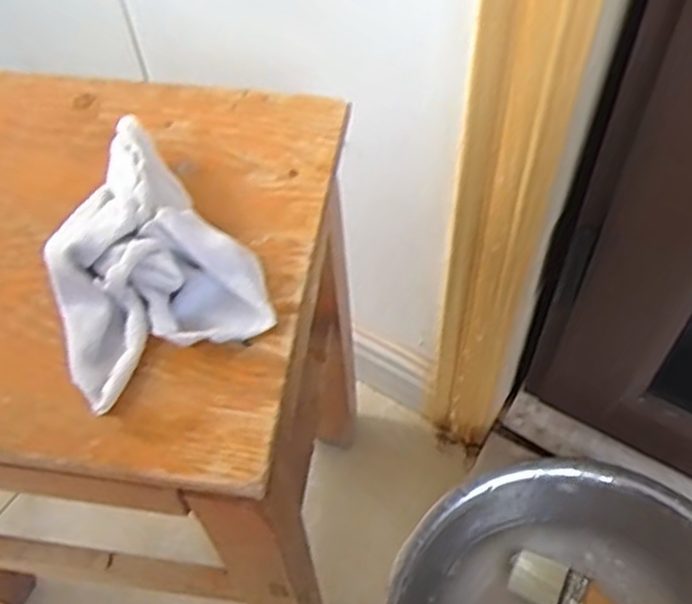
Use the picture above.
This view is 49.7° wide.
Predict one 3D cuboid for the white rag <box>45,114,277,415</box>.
[{"bbox_3d":[-0.102,-0.026,0.358,0.095,0.039,0.126,-26,58,-15],"label":"white rag"}]

